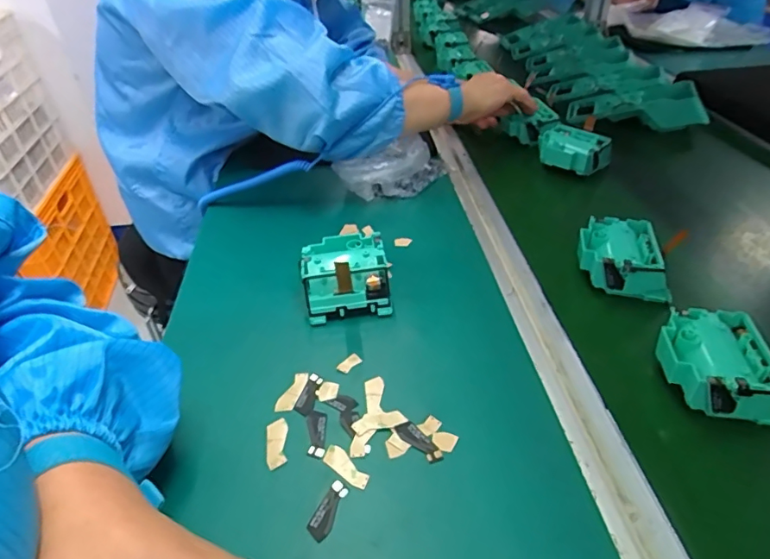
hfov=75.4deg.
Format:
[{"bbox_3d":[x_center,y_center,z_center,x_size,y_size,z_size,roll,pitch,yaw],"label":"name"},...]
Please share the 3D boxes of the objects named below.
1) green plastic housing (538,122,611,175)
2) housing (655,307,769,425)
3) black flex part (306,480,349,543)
[{"bbox_3d":[0.239,-0.167,0.645,0.081,0.037,0.074,29,47,31],"label":"green plastic housing"},{"bbox_3d":[0.237,0.063,0.360,0.076,0.043,0.080,2,39,5],"label":"housing"},{"bbox_3d":[-0.035,0.140,0.304,0.014,0.004,0.037,10,42,18],"label":"black flex part"}]

